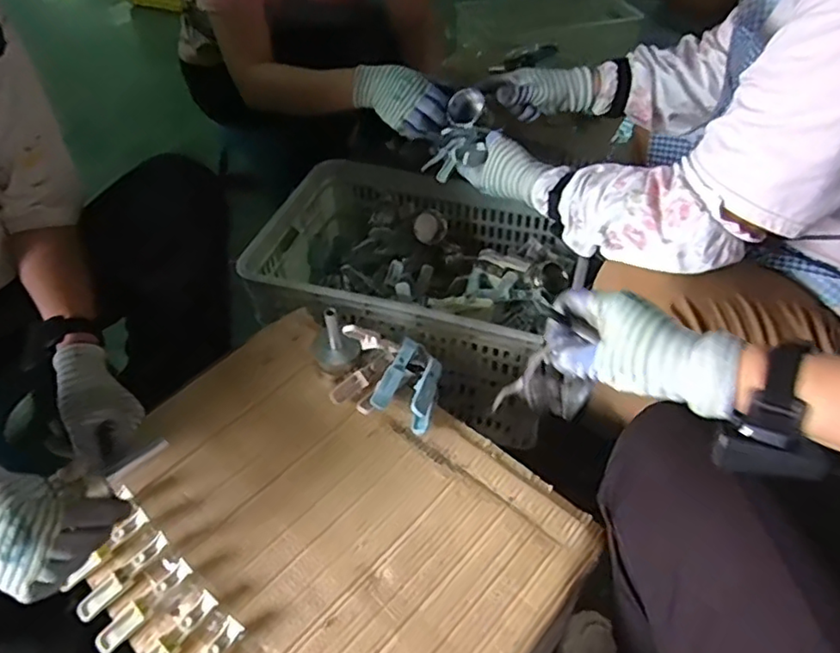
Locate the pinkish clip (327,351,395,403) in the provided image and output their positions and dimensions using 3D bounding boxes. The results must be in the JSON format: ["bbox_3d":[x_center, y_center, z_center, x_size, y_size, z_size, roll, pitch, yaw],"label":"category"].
[{"bbox_3d":[-0.072,0.064,0.766,0.097,0.020,0.021,-36,55,-27],"label":"pinkish clip"}]

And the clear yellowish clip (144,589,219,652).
[{"bbox_3d":[-0.238,0.297,0.571,0.024,0.022,0.102,32,55,27],"label":"clear yellowish clip"}]

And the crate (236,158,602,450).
[{"bbox_3d":[-0.020,-0.110,1.046,0.491,0.155,0.354,13,49,13],"label":"crate"}]

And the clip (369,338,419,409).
[{"bbox_3d":[-0.031,0.061,0.751,0.021,0.025,0.098,21,64,20],"label":"clip"}]

